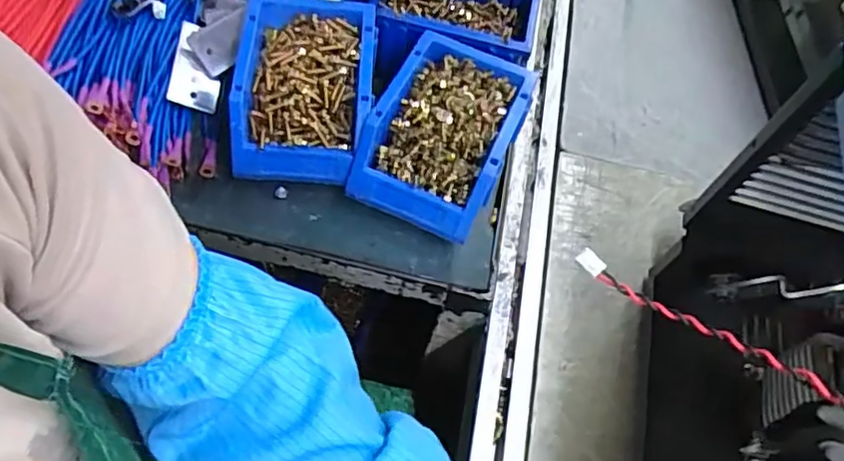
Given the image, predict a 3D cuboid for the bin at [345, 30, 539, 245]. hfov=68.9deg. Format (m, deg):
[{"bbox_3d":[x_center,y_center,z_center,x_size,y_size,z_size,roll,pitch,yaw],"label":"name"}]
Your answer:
[{"bbox_3d":[0.019,-0.081,0.507,0.108,0.061,0.152,25,60,7],"label":"bin"}]

